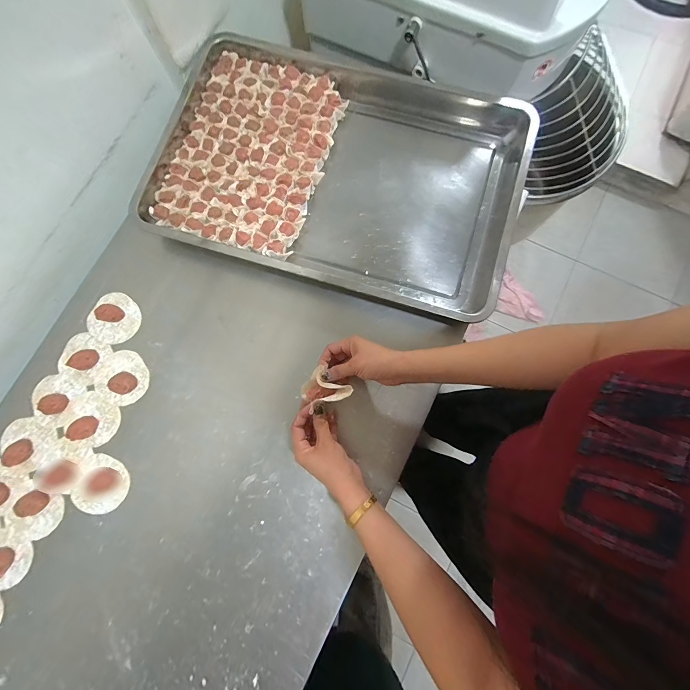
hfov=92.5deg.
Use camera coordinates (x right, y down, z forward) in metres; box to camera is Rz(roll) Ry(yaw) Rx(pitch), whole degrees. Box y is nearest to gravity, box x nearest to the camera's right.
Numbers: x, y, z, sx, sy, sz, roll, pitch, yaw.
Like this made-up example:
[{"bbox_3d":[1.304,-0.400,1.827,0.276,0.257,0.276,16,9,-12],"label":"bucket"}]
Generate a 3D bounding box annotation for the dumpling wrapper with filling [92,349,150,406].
[{"bbox_3d":[-0.350,0.050,0.517,0.078,0.016,0.079,0,79,1],"label":"dumpling wrapper with filling"}]

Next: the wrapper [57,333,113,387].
[{"bbox_3d":[-0.422,0.017,0.523,0.073,0.021,0.071,28,81,6],"label":"wrapper"}]

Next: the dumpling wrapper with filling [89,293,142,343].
[{"bbox_3d":[-0.378,-0.045,0.535,0.083,0.019,0.079,0,79,1],"label":"dumpling wrapper with filling"}]

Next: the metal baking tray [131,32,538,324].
[{"bbox_3d":[-0.015,-0.296,0.563,0.604,0.054,0.408,17,80,4],"label":"metal baking tray"}]

